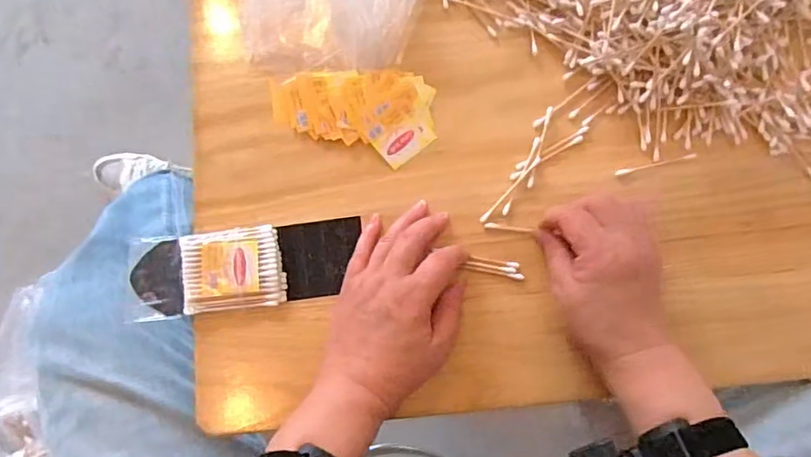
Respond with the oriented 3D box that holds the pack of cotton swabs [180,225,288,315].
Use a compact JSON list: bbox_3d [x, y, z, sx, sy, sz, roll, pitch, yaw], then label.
[{"bbox_3d":[-0.136,0.032,0.455,0.078,0.014,0.063,-6,81,-3],"label":"pack of cotton swabs"}]

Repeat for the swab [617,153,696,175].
[{"bbox_3d":[0.213,-0.055,0.486,0.070,0.004,0.005,-12,82,-4],"label":"swab"}]

